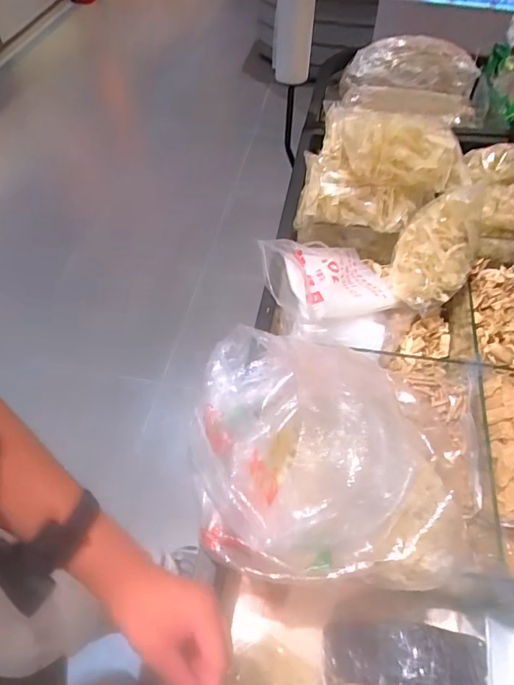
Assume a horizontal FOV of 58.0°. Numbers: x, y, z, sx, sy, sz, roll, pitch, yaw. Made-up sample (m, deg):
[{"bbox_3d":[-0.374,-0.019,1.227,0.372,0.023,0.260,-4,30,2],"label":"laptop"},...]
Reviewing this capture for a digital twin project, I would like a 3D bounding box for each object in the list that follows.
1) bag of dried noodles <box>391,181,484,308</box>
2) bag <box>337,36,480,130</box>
[{"bbox_3d":[0.369,-0.192,0.956,0.150,0.085,0.242,24,99,17],"label":"bag of dried noodles"},{"bbox_3d":[0.476,-0.810,1.449,0.429,0.169,0.280,10,54,7],"label":"bag"}]

